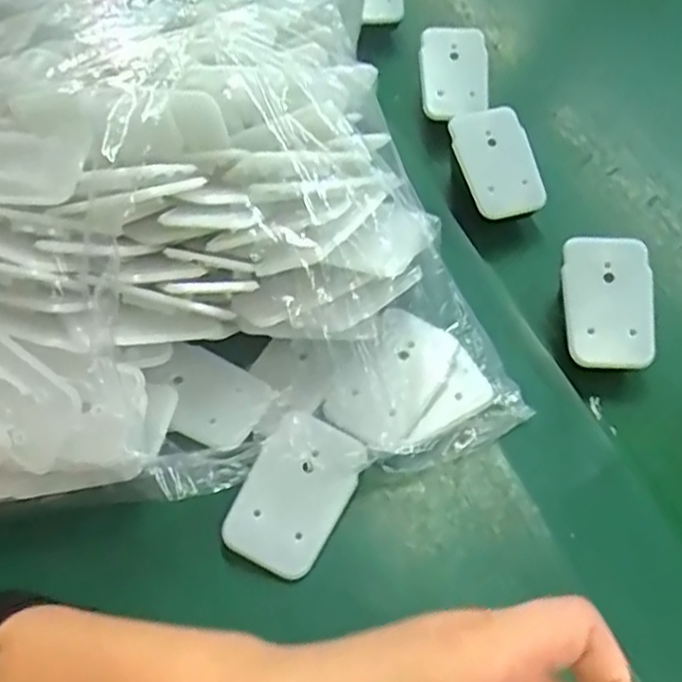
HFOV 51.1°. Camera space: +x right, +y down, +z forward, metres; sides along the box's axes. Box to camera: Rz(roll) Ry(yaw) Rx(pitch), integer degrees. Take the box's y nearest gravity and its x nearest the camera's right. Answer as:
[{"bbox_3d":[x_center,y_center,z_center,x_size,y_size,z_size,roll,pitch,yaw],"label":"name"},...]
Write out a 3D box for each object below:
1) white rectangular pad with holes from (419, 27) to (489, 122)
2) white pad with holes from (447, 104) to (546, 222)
[{"bbox_3d":[0.073,-0.172,0.457,0.044,0.009,0.060,1,84,-8],"label":"white rectangular pad with holes"},{"bbox_3d":[0.091,-0.103,0.412,0.043,0.012,0.065,-16,82,-2],"label":"white pad with holes"}]

